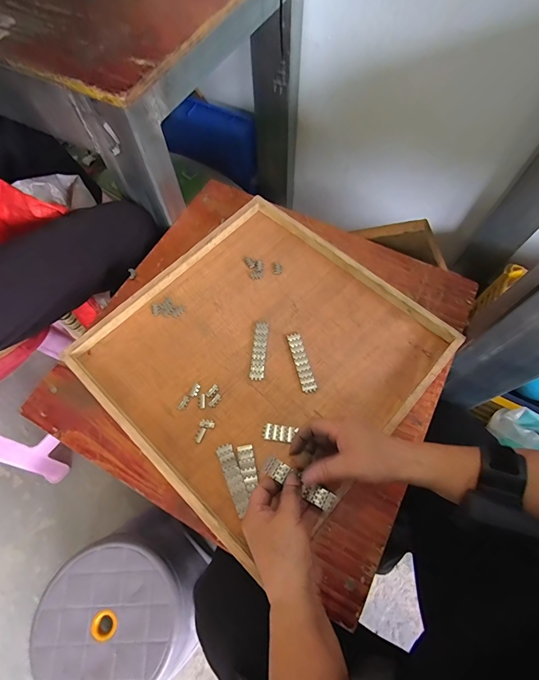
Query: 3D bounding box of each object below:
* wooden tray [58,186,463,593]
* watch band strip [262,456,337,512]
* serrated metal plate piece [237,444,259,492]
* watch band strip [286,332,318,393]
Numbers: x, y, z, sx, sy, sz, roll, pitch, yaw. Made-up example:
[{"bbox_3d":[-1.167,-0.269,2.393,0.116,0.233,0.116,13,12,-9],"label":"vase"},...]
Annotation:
[{"bbox_3d":[-0.012,0.014,0.494,0.393,0.027,0.396,40,73,17],"label":"wooden tray"},{"bbox_3d":[0.032,0.155,0.377,0.082,0.008,0.021,33,71,7],"label":"watch band strip"},{"bbox_3d":[-0.027,0.159,0.435,0.018,0.005,0.053,-11,66,-3],"label":"serrated metal plate piece"},{"bbox_3d":[0.045,0.030,0.492,0.019,0.004,0.090,-14,66,-5],"label":"watch band strip"}]

